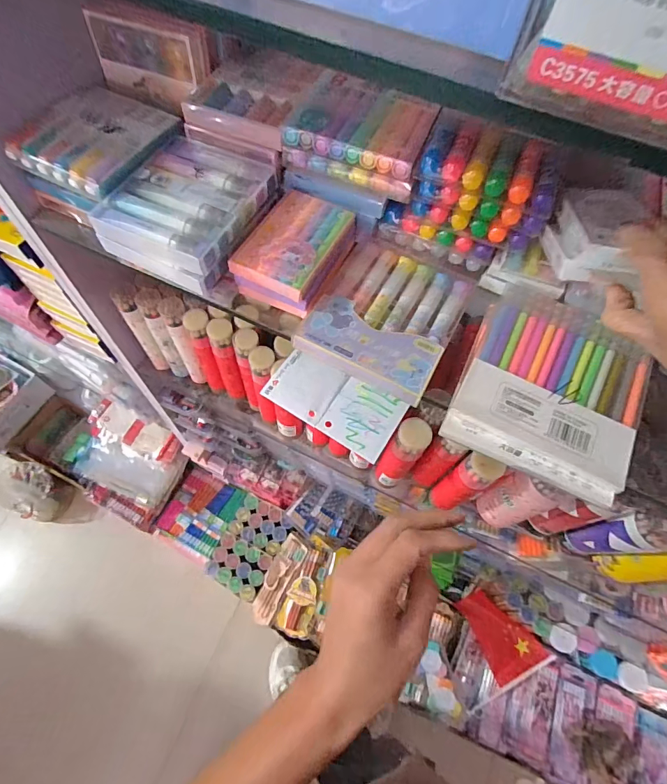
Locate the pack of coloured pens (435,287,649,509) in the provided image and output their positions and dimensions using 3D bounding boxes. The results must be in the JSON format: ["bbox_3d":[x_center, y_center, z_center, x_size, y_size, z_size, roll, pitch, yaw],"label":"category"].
[{"bbox_3d":[0.190,-0.008,0.364,0.142,0.026,0.164,24,64,9],"label":"pack of coloured pens"}]

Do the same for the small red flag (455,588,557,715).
[{"bbox_3d":[0.371,0.594,0.981,0.214,0.060,0.199,-24,67,-15],"label":"small red flag"}]

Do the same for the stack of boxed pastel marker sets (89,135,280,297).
[{"bbox_3d":[-0.137,-0.178,0.404,0.123,0.045,0.142,26,64,10],"label":"stack of boxed pastel marker sets"}]

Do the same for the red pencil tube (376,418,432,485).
[{"bbox_3d":[0.089,0.087,0.550,0.039,0.181,0.032,32,65,13],"label":"red pencil tube"}]

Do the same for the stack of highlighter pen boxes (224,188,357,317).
[{"bbox_3d":[-0.040,-0.135,0.404,0.082,0.033,0.132,25,64,9],"label":"stack of highlighter pen boxes"}]

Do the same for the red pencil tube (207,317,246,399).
[{"bbox_3d":[-0.153,-0.040,0.607,0.034,0.175,0.034,-17,65,-12],"label":"red pencil tube"}]

